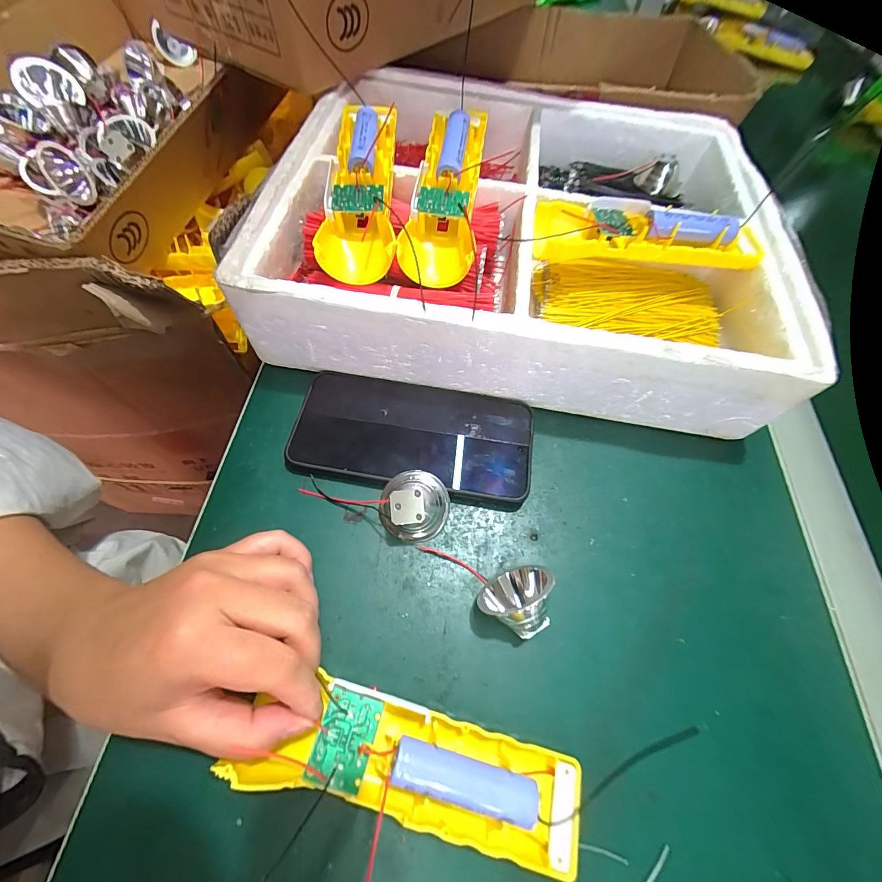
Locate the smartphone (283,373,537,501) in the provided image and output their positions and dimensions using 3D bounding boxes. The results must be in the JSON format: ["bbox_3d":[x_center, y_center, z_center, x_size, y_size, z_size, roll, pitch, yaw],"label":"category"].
[{"bbox_3d":[-0.019,-0.005,0.280,0.164,0.013,0.081,10,62,1],"label":"smartphone"}]

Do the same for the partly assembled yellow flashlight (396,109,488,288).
[{"bbox_3d":[0.005,-0.187,0.290,0.050,0.035,0.157,8,76,1],"label":"partly assembled yellow flashlight"}]

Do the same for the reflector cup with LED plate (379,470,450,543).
[{"bbox_3d":[-0.015,0.041,0.244,0.044,0.026,0.044,0,84,-4],"label":"reflector cup with LED plate"}]

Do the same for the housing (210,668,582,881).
[{"bbox_3d":[-0.011,0.150,0.181,0.157,0.022,0.045,17,62,-2],"label":"housing"}]

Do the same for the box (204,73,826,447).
[{"bbox_3d":[0.068,-0.182,0.334,0.375,0.092,0.309,10,62,2],"label":"box"}]

